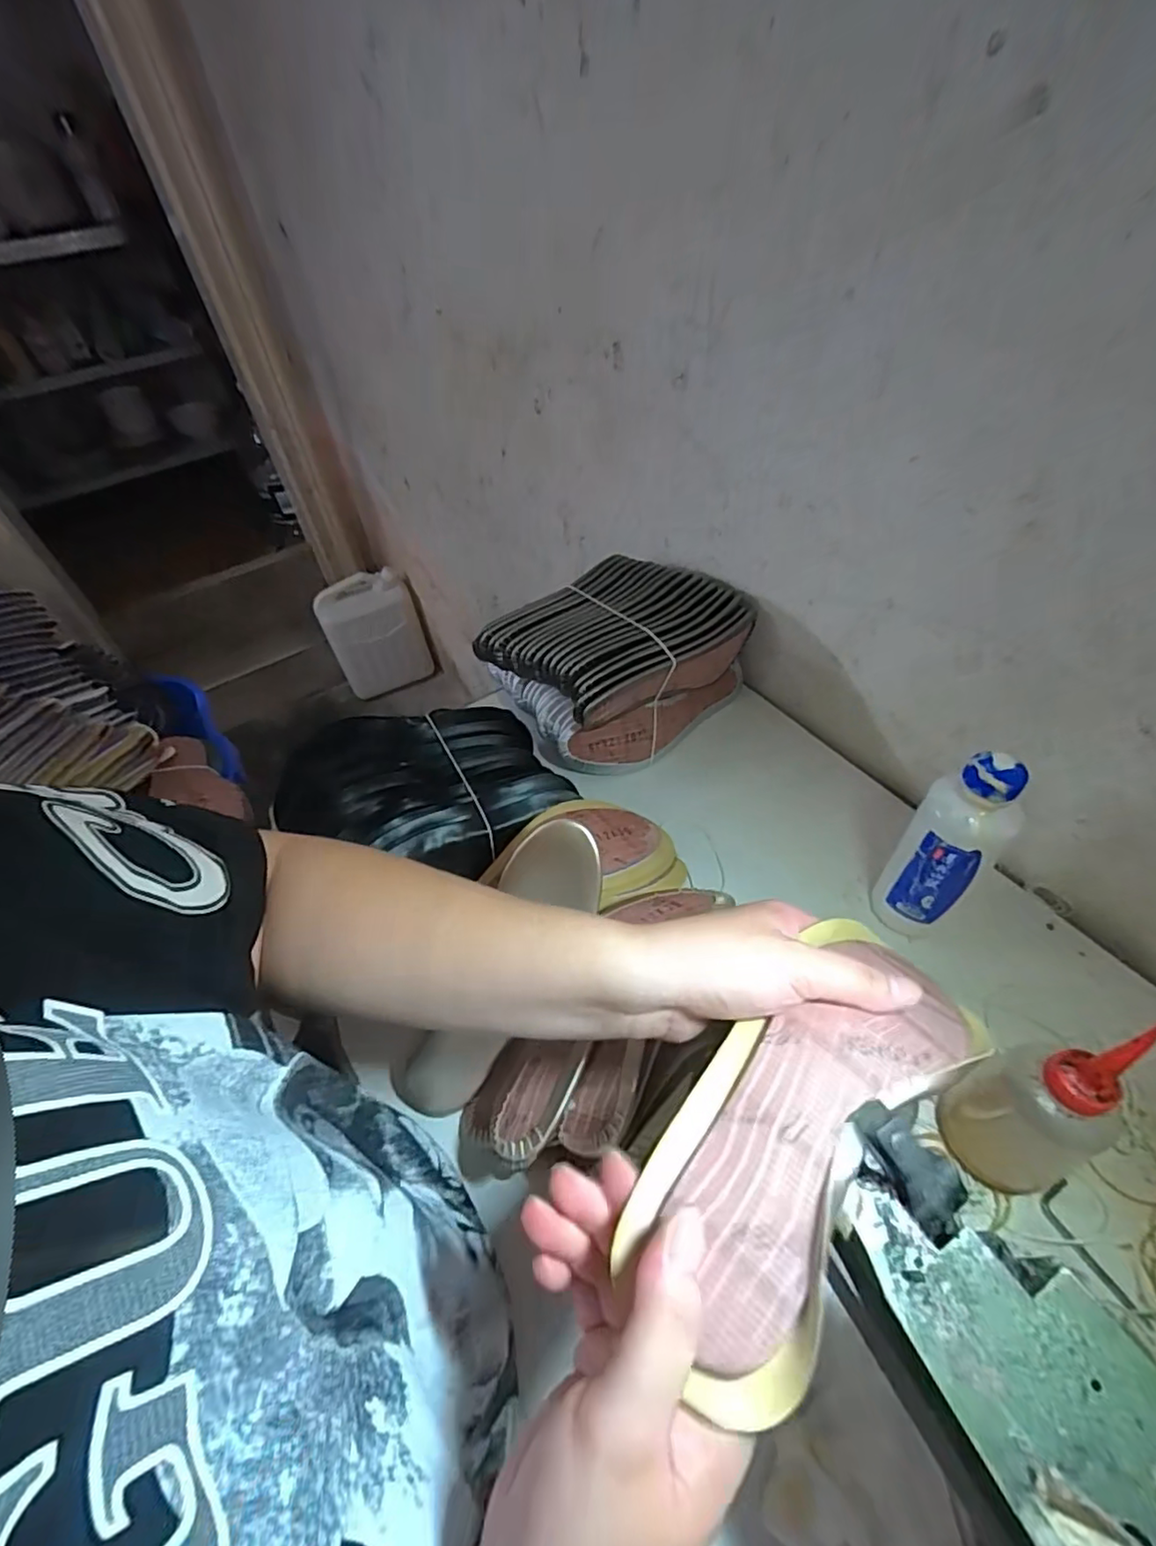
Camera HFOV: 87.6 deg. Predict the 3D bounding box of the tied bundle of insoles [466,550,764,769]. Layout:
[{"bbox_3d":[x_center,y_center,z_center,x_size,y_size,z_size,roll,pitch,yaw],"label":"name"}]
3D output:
[{"bbox_3d":[0.043,-0.118,0.628,0.217,0.120,0.188,-32,53,-23],"label":"tied bundle of insoles"}]

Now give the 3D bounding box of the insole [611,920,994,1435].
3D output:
[{"bbox_3d":[0.099,0.138,0.251,0.197,0.022,0.076,-33,53,-31],"label":"insole"}]

